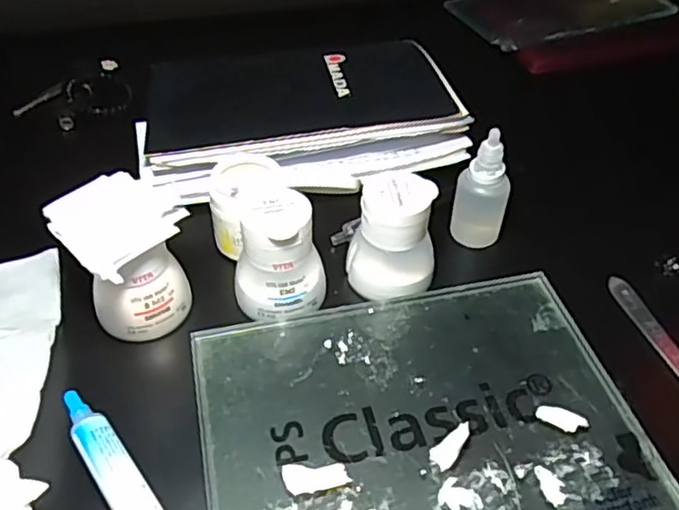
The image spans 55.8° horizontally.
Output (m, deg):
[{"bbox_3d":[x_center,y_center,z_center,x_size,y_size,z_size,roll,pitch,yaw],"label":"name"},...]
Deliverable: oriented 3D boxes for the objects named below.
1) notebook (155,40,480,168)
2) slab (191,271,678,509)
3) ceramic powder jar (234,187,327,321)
[{"bbox_3d":[-0.029,-0.116,0.460,0.210,0.008,0.147,-10,43,-7],"label":"notebook"},{"bbox_3d":[0.038,0.077,0.304,0.199,0.009,0.148,-9,48,-10],"label":"slab"},{"bbox_3d":[-0.032,-0.001,0.341,0.047,0.055,0.044,1,45,-1],"label":"ceramic powder jar"}]

